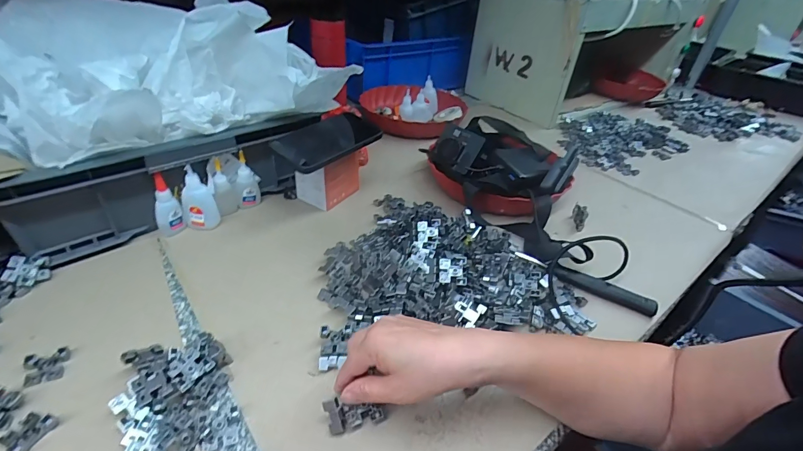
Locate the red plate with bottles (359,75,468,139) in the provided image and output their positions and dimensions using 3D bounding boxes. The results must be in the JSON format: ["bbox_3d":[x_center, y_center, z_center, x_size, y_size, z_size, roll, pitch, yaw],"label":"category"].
[{"bbox_3d":[0.032,-0.278,0.906,0.240,0.081,0.248,4,37,-3],"label":"red plate with bottles"}]

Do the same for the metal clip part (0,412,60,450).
[{"bbox_3d":[-0.305,0.168,0.316,0.028,0.006,0.032,16,38,13],"label":"metal clip part"}]

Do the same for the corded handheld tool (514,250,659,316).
[{"bbox_3d":[0.235,0.072,0.504,0.174,0.022,0.025,23,40,22],"label":"corded handheld tool"}]

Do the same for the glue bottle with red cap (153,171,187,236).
[{"bbox_3d":[-0.310,-0.028,0.509,0.031,0.084,0.019,-16,42,-27],"label":"glue bottle with red cap"}]

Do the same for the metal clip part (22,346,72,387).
[{"bbox_3d":[-0.333,0.131,0.362,0.033,0.004,0.033,-13,41,-23],"label":"metal clip part"}]

